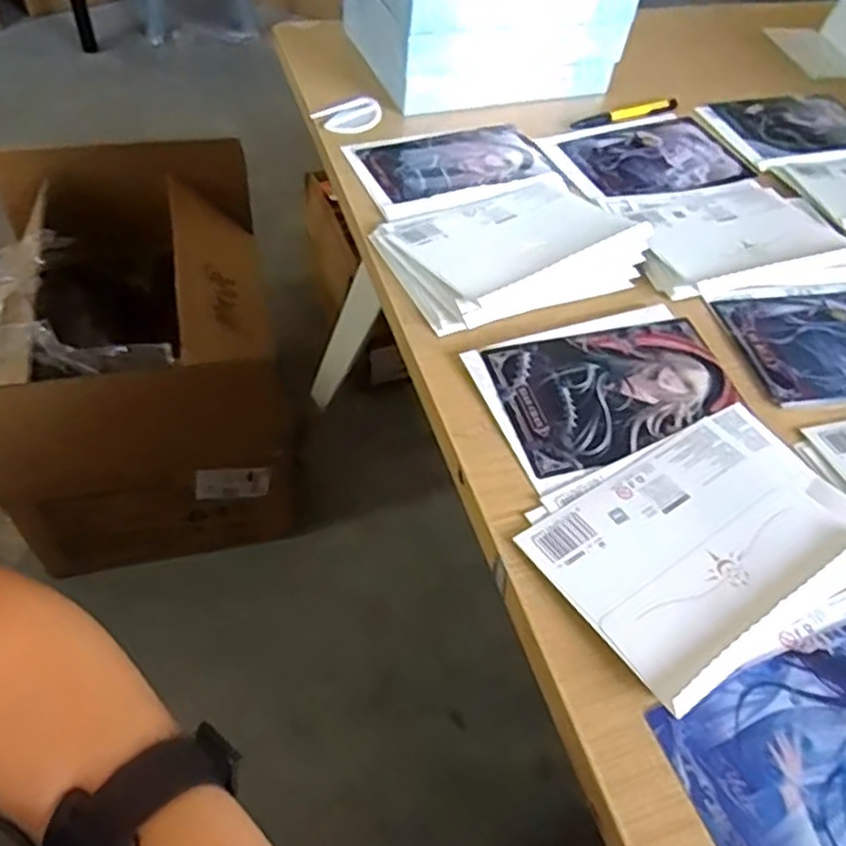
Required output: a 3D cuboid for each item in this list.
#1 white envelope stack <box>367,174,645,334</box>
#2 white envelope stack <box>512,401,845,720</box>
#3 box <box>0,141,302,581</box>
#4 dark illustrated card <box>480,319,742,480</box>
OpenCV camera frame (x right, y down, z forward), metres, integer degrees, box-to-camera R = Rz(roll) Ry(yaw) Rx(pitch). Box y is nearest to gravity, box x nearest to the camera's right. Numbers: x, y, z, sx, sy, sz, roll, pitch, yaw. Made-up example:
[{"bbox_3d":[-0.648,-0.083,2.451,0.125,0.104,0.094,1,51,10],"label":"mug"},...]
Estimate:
[{"bbox_3d":[0.068,-0.148,0.580,0.193,0.037,0.143,-17,55,-19],"label":"white envelope stack"},{"bbox_3d":[0.169,0.065,0.430,0.198,0.022,0.134,-24,58,-23],"label":"white envelope stack"},{"bbox_3d":[-0.430,-0.097,1.135,0.396,0.442,0.505,-8,54,-12],"label":"box"},{"bbox_3d":[0.137,-0.023,0.504,0.169,0.004,0.106,-11,57,-15],"label":"dark illustrated card"}]

